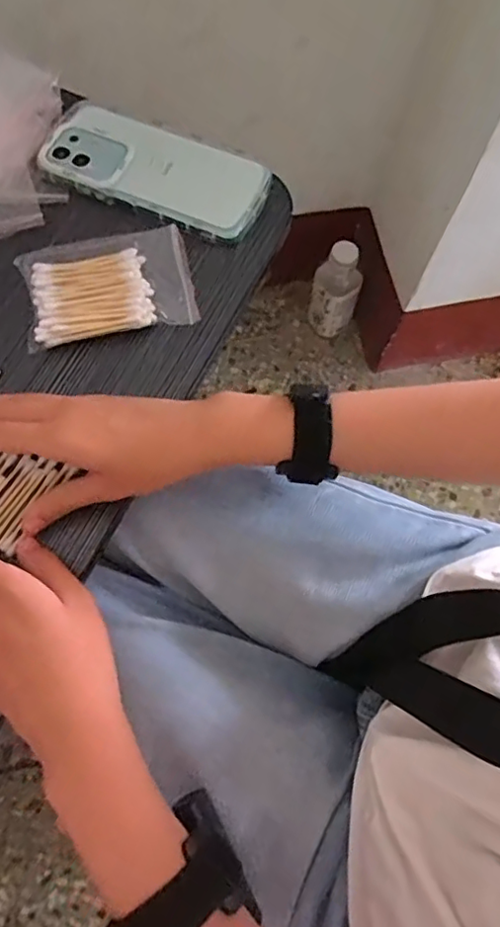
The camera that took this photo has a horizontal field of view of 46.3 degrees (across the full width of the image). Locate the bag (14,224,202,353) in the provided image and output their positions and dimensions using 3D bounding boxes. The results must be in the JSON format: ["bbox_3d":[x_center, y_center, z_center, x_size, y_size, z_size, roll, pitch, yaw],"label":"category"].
[{"bbox_3d":[-0.097,-0.122,0.401,0.113,0.007,0.073,-15,71,-7],"label":"bag"}]

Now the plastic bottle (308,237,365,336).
[{"bbox_3d":[0.130,-0.253,0.901,0.068,0.184,0.054,-10,71,-5],"label":"plastic bottle"}]

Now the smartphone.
[{"bbox_3d":[-0.071,-0.222,0.440,0.166,0.010,0.071,22,71,6],"label":"smartphone"}]

